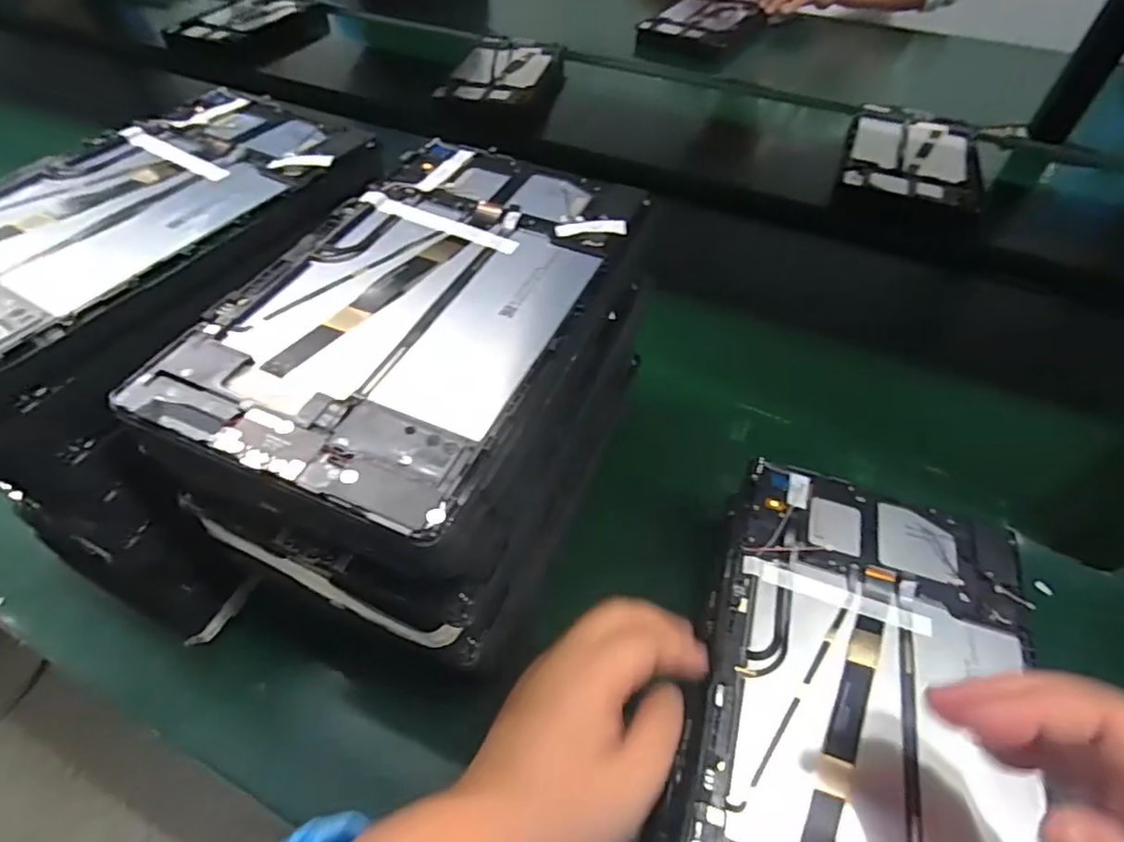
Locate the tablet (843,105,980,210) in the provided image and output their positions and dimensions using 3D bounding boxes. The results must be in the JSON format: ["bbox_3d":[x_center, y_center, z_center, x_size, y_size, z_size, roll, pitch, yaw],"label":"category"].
[{"bbox_3d":[0.443,-0.337,0.739,0.154,0.013,0.231,18,53,13],"label":"tablet"}]

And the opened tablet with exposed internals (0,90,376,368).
[{"bbox_3d":[-0.232,-0.120,0.312,0.151,0.010,0.231,27,56,20],"label":"opened tablet with exposed internals"}]

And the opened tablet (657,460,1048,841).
[{"bbox_3d":[0.142,0.131,0.273,0.152,0.011,0.244,16,53,12],"label":"opened tablet"}]

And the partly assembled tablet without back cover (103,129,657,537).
[{"bbox_3d":[-0.066,-0.066,0.280,0.150,0.007,0.237,19,54,15],"label":"partly assembled tablet without back cover"}]

